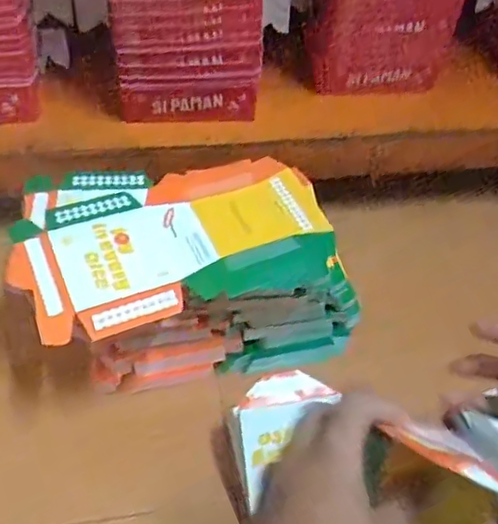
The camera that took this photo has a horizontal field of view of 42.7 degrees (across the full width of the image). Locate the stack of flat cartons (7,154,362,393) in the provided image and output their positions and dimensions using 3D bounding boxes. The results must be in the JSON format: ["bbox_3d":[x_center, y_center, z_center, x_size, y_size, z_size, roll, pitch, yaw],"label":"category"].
[{"bbox_3d":[-0.062,0.005,0.763,0.370,0.164,0.215,-12,51,-17],"label":"stack of flat cartons"}]

